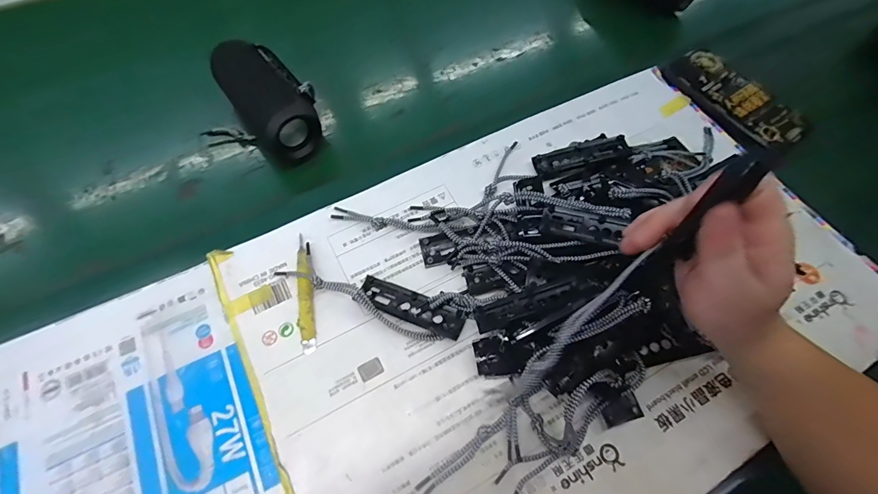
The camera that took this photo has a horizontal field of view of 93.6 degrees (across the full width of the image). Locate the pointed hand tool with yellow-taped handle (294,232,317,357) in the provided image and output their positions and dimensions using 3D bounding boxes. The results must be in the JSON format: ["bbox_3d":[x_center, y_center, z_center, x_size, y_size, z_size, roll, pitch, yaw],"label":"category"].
[{"bbox_3d":[-0.122,0.040,0.377,0.014,0.009,0.112,-9,64,-4],"label":"pointed hand tool with yellow-taped handle"}]

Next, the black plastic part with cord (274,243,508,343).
[{"bbox_3d":[-0.046,0.044,0.369,0.192,0.017,0.053,13,65,7],"label":"black plastic part with cord"}]

